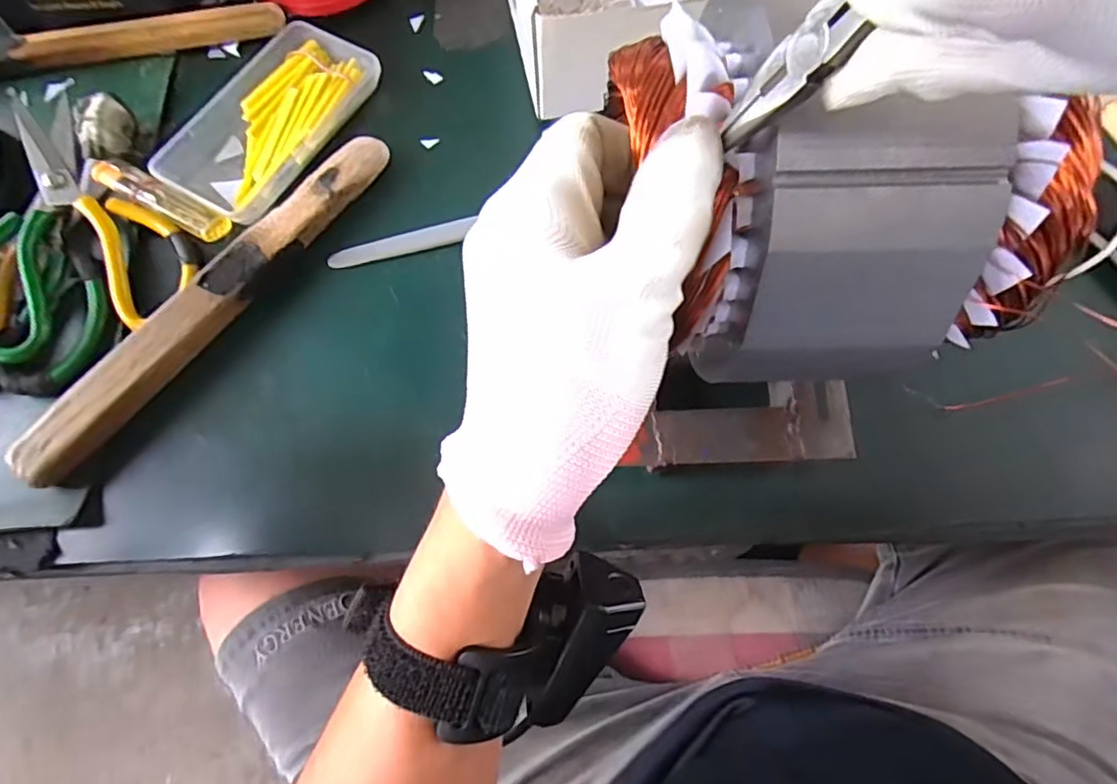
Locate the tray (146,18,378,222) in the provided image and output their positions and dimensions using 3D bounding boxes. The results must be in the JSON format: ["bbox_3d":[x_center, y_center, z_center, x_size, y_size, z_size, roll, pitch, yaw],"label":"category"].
[{"bbox_3d":[-0.197,-0.188,0.401,0.087,0.020,0.151,28,75,9],"label":"tray"}]

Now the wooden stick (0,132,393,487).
[{"bbox_3d":[-0.206,-0.061,0.354,0.032,0.023,0.274,37,76,11],"label":"wooden stick"}]

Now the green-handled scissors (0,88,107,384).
[{"bbox_3d":[-0.327,-0.107,0.362,0.069,0.022,0.196,-11,73,-3],"label":"green-handled scissors"}]

